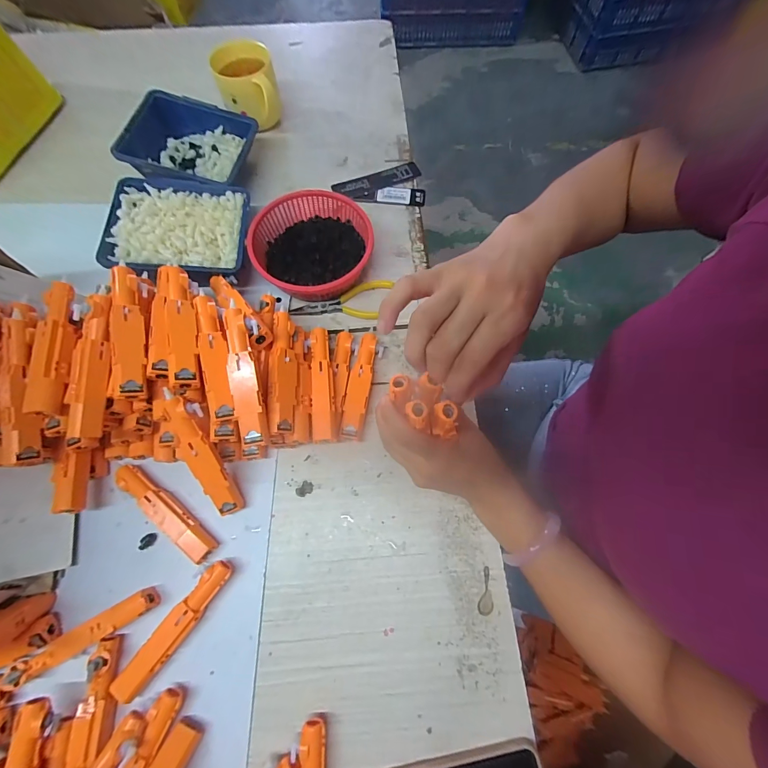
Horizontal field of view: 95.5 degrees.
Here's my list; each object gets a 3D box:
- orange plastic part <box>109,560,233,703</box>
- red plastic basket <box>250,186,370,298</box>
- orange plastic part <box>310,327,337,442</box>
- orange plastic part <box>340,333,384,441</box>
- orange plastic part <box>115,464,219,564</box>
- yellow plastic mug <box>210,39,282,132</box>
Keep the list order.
[{"bbox_3d":[-0.178,0.208,0.300,0.022,0.020,0.119,35,74,12],"label":"orange plastic part"},{"bbox_3d":[-0.078,-0.155,0.406,0.138,0.046,0.130,1,71,-2],"label":"red plastic basket"},{"bbox_3d":[-0.063,0.001,0.365,0.023,0.028,0.119,-4,71,-4],"label":"orange plastic part"},{"bbox_3d":[-0.024,0.001,0.379,0.027,0.017,0.118,14,71,2],"label":"orange plastic part"},{"bbox_3d":[-0.205,0.121,0.331,0.115,0.023,0.024,40,74,11],"label":"orange plastic part"},{"bbox_3d":[-0.181,-0.393,0.471,0.076,0.074,0.085,-14,72,-7],"label":"yellow plastic mug"}]

